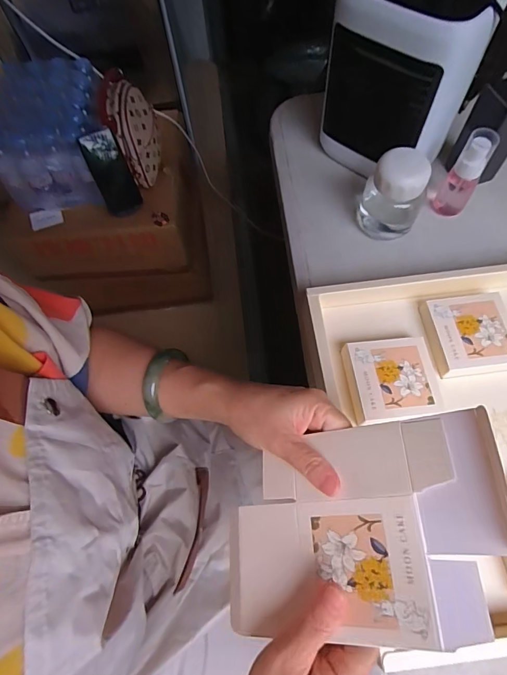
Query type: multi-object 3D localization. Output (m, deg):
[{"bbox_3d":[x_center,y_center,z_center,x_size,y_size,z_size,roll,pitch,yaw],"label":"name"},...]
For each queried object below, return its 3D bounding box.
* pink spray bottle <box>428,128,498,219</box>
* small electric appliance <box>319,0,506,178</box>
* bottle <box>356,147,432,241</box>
[{"bbox_3d":[0.268,-0.207,0.522,0.042,0.117,0.035,28,69,15],"label":"pink spray bottle"},{"bbox_3d":[0.178,-0.319,0.506,0.161,0.244,0.118,33,70,17],"label":"small electric appliance"},{"bbox_3d":[0.176,-0.178,0.517,0.079,0.104,0.059,14,66,9],"label":"bottle"}]

